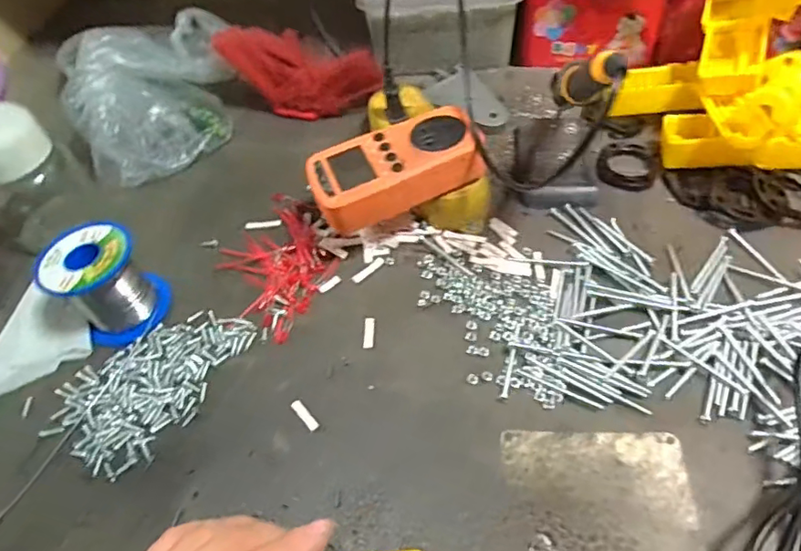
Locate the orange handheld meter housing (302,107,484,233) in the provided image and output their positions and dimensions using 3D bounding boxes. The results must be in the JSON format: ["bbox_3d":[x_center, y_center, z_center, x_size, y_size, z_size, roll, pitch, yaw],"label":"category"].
[{"bbox_3d":[-0.005,-0.082,0.405,0.122,0.030,0.070,-20,53,-10],"label":"orange handheld meter housing"}]

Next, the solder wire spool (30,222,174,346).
[{"bbox_3d":[-0.205,0.006,0.384,0.063,0.060,0.066,-37,58,-21],"label":"solder wire spool"}]

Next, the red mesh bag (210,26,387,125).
[{"bbox_3d":[-0.094,-0.195,0.534,0.153,0.072,0.042,9,54,13],"label":"red mesh bag"}]

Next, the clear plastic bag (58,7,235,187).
[{"bbox_3d":[-0.235,-0.189,0.523,0.158,0.086,0.185,-24,54,-13],"label":"clear plastic bag"}]

